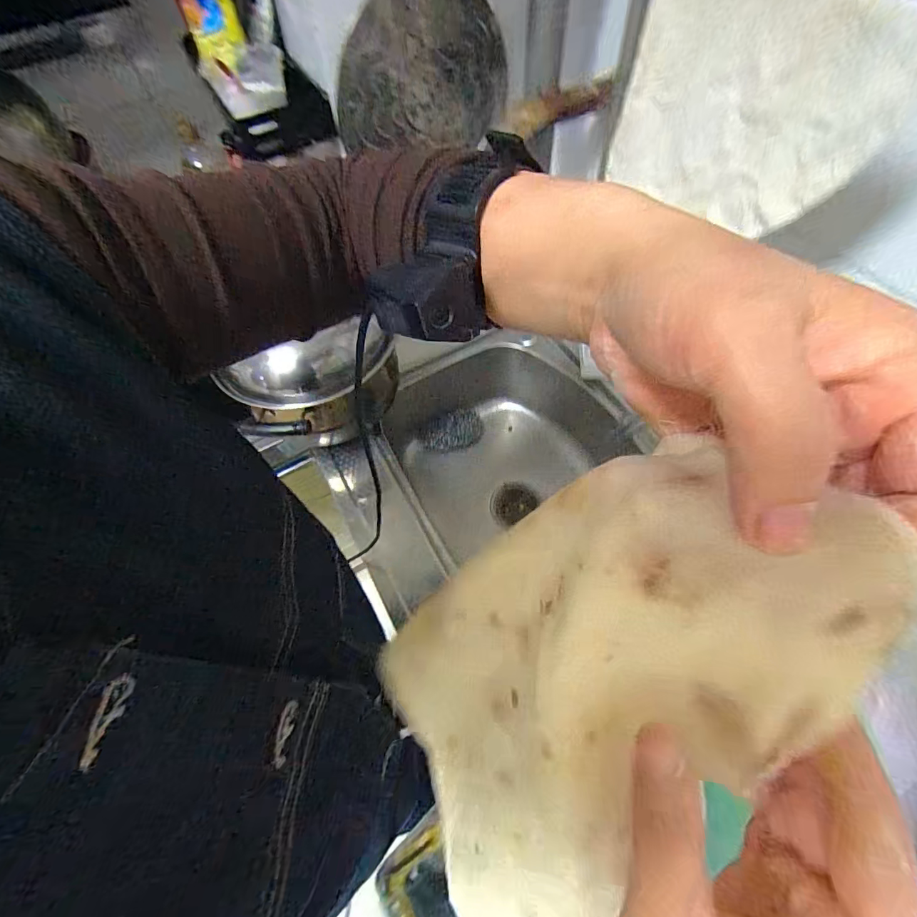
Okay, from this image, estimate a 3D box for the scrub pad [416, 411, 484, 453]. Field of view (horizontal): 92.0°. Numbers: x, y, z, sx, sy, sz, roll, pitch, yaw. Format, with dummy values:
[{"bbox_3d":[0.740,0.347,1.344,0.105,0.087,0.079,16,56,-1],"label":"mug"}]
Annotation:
[{"bbox_3d":[-0.019,-0.055,0.948,0.140,0.018,0.082,-9,87,5],"label":"scrub pad"}]

